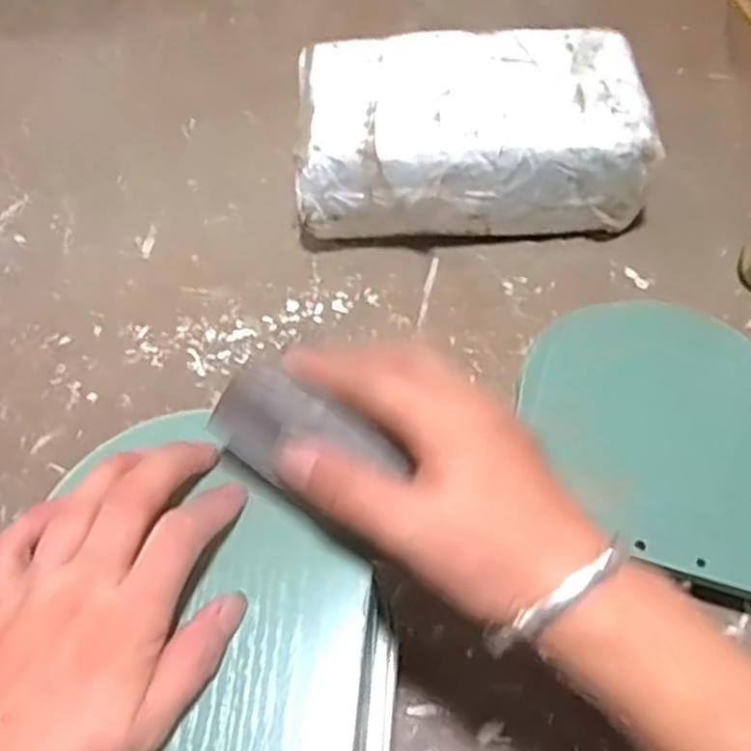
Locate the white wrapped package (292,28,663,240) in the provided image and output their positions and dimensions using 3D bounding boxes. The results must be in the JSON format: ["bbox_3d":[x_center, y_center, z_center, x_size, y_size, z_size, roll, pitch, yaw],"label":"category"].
[{"bbox_3d":[0.065,-0.163,0.553,0.243,0.111,0.108,-2,58,2],"label":"white wrapped package"}]

